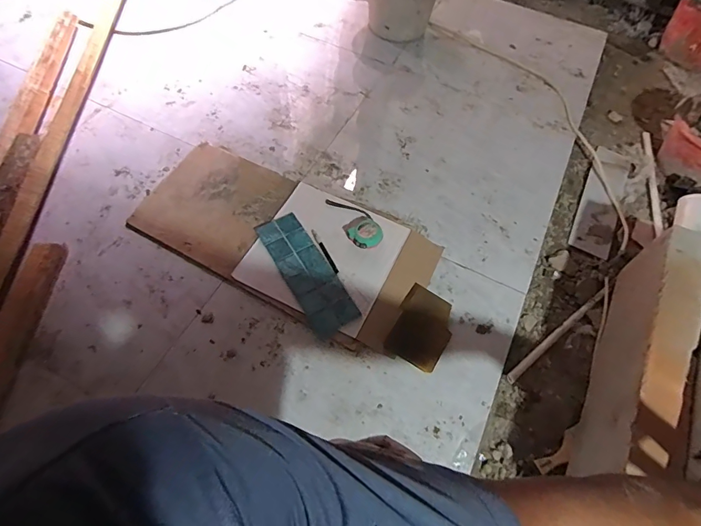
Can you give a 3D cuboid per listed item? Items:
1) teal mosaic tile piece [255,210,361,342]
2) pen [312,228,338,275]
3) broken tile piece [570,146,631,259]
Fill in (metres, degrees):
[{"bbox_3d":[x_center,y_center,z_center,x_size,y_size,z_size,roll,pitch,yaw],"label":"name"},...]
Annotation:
[{"bbox_3d":[-0.096,0.014,0.894,0.100,0.013,0.303,-28,63,-14],"label":"teal mosaic tile piece"},{"bbox_3d":[-0.057,-0.026,0.919,0.012,0.009,0.122,-23,64,-17],"label":"pen"},{"bbox_3d":[0.685,-0.178,1.121,0.098,0.016,0.395,27,61,11],"label":"broken tile piece"}]

